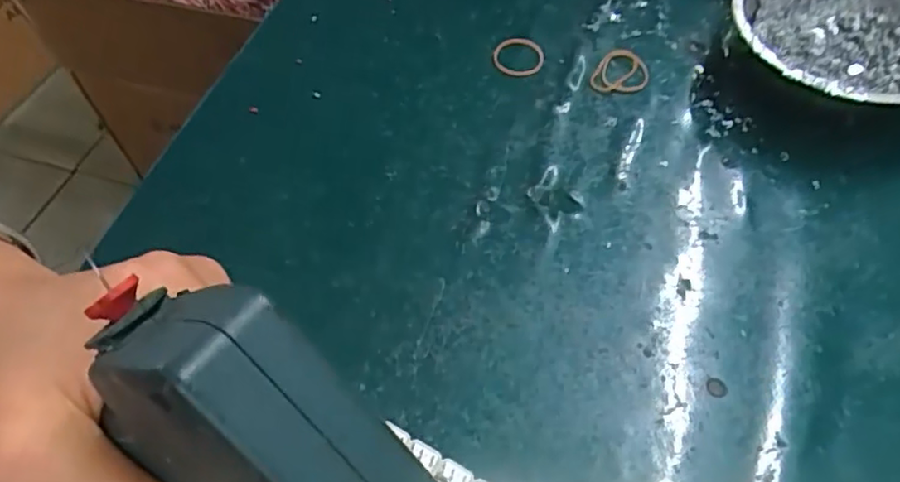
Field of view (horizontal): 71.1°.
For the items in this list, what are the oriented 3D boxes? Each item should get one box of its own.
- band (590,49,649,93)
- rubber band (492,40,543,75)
[{"bbox_3d":[0.101,-0.099,0.370,0.030,0.004,0.039,25,61,18],"label":"band"},{"bbox_3d":[0.041,-0.112,0.378,0.031,0.004,0.029,-1,56,1],"label":"rubber band"}]

